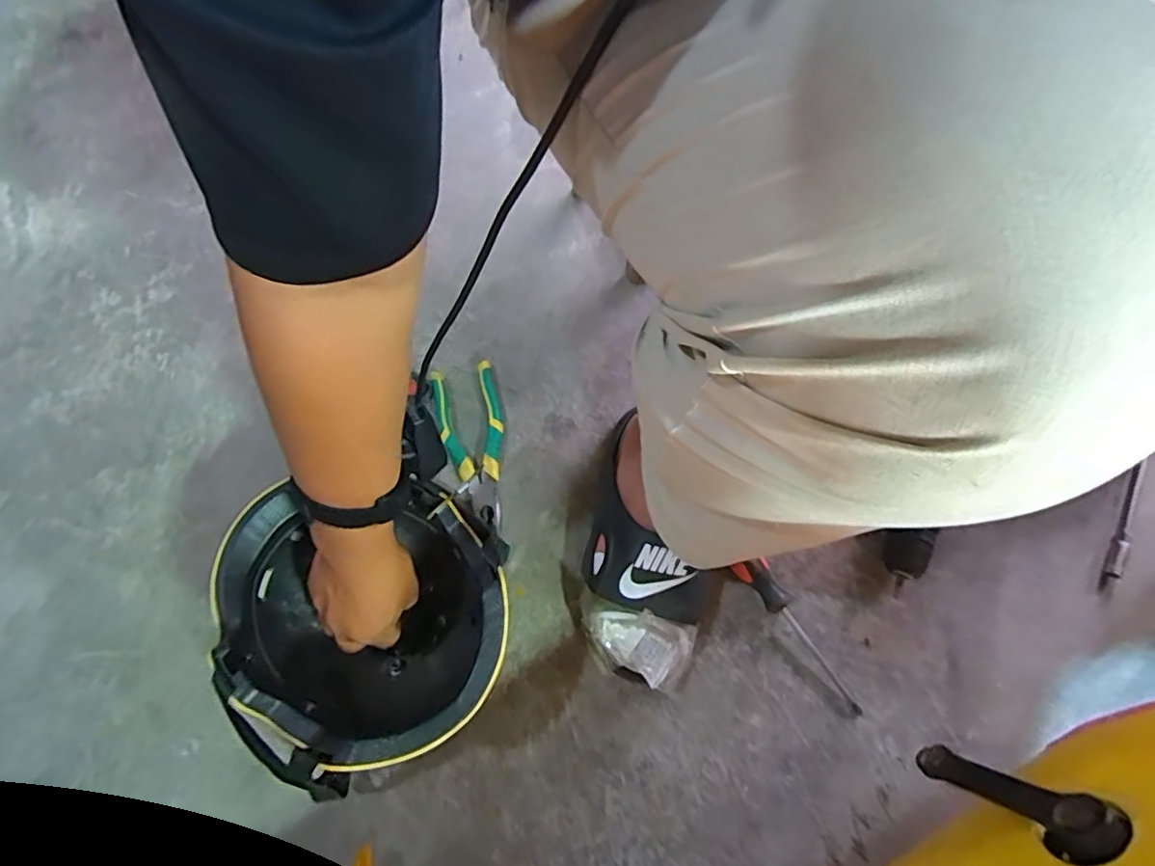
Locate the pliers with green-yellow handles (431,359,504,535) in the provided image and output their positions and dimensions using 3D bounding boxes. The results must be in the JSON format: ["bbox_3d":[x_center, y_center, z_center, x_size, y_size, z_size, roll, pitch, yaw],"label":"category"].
[{"bbox_3d":[-0.111,0.012,0.650,0.072,0.023,0.183,-13,73,-2],"label":"pliers with green-yellow handles"}]

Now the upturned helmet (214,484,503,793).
[{"bbox_3d":[-0.179,0.154,0.513,0.241,0.145,0.210,-3,73,1],"label":"upturned helmet"}]

